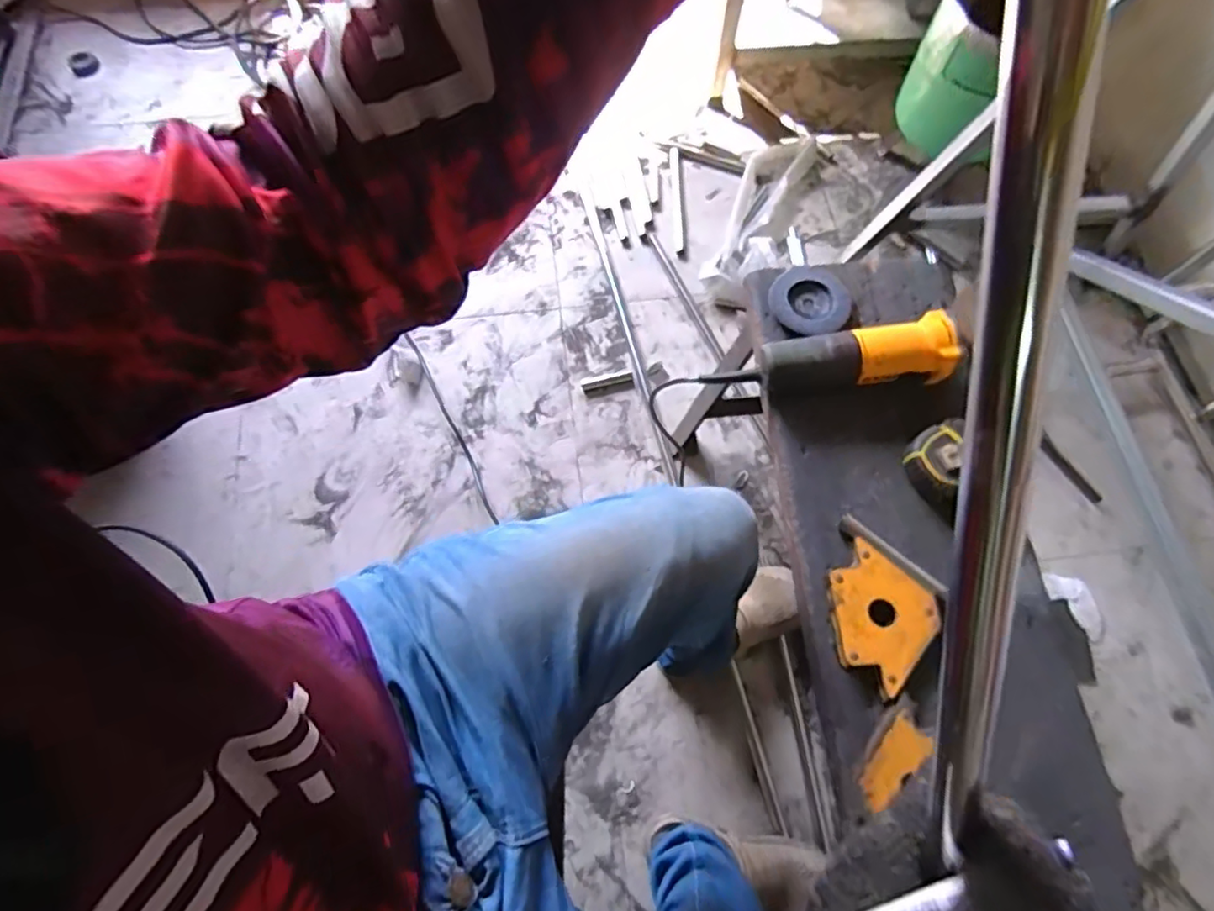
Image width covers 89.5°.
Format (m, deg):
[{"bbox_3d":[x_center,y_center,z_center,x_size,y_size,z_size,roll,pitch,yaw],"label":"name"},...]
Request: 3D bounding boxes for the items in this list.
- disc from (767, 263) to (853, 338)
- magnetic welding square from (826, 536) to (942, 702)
[{"bbox_3d":[0.250,-0.192,0.743,0.090,0.017,0.106,36,70,12],"label":"disc"},{"bbox_3d":[0.265,0.158,0.603,0.103,0.020,0.112,36,70,12],"label":"magnetic welding square"}]

